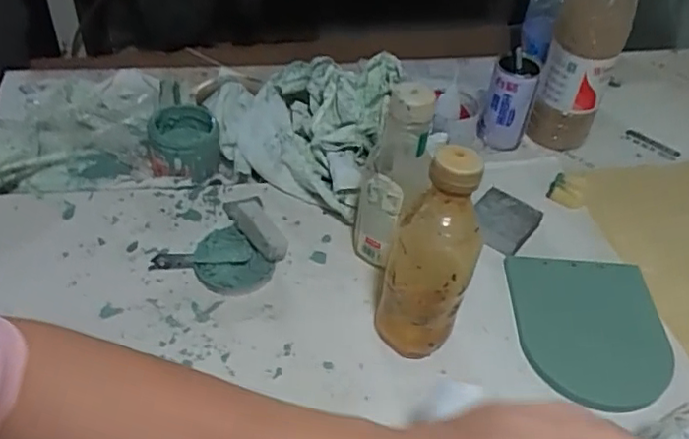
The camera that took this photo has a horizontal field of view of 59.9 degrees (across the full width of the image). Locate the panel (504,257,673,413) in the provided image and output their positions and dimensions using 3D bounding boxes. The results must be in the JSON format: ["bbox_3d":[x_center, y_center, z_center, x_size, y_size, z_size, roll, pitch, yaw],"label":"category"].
[{"bbox_3d":[0.247,0.106,0.601,0.138,0.018,0.168,3,44,-2],"label":"panel"}]

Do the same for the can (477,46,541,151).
[{"bbox_3d":[0.226,-0.163,0.818,0.059,0.142,0.054,16,45,11],"label":"can"}]

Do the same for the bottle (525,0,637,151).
[{"bbox_3d":[0.316,-0.230,0.778,0.094,0.287,0.091,20,46,14],"label":"bottle"}]

